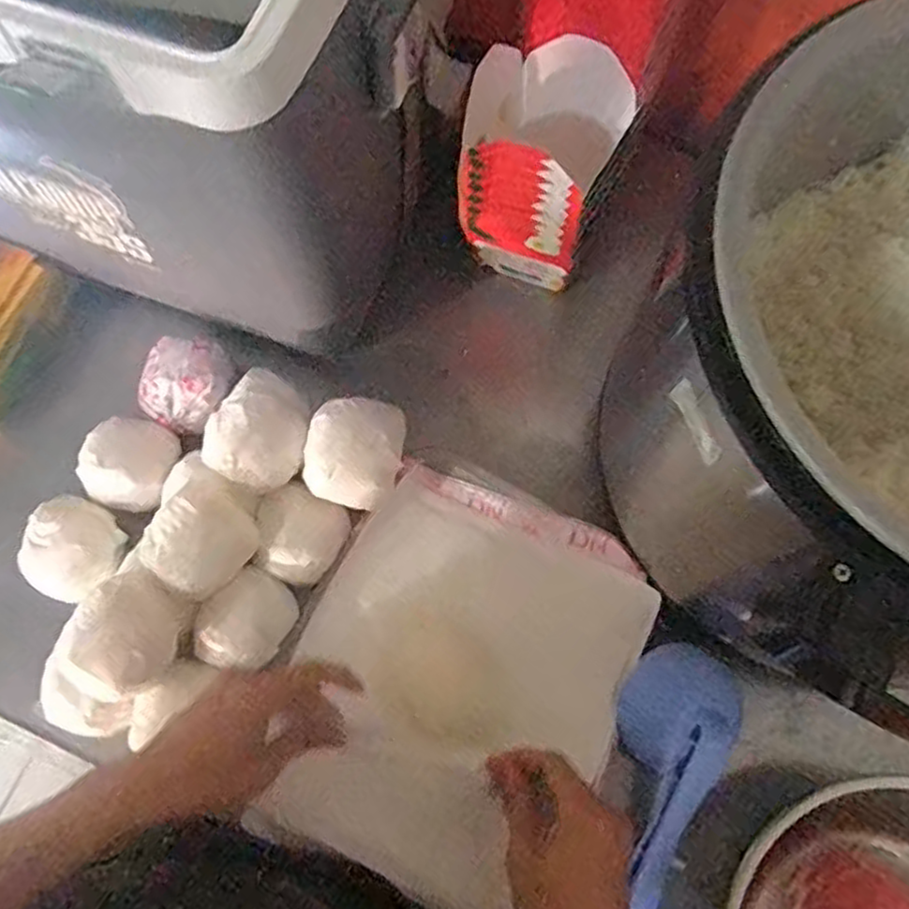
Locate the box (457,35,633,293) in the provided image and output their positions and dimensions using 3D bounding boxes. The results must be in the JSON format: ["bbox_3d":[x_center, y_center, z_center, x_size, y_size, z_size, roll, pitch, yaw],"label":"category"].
[{"bbox_3d":[0.067,-0.244,0.609,0.119,0.168,0.132,27,73,9],"label":"box"}]

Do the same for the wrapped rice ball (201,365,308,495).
[{"bbox_3d":[-0.156,-0.015,0.570,0.074,0.046,0.084,28,73,9],"label":"wrapped rice ball"}]

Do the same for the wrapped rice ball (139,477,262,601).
[{"bbox_3d":[-0.198,0.064,0.549,0.071,0.034,0.081,39,76,12],"label":"wrapped rice ball"}]

